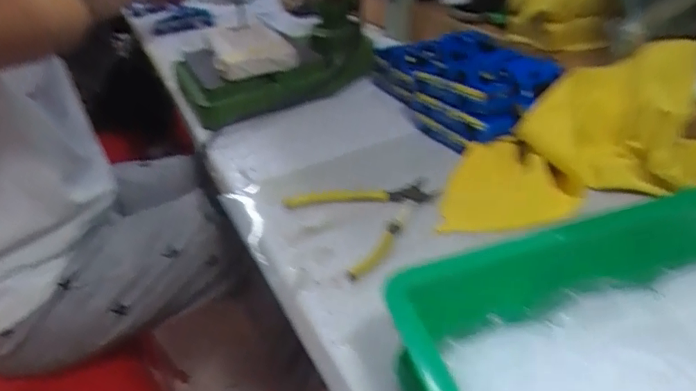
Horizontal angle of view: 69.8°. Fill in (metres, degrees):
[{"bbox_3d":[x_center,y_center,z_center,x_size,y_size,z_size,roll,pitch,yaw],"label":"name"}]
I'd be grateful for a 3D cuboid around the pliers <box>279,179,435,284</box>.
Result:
[{"bbox_3d":[0.024,0.014,0.490,0.130,0.015,0.138,-22,38,-23],"label":"pliers"}]

